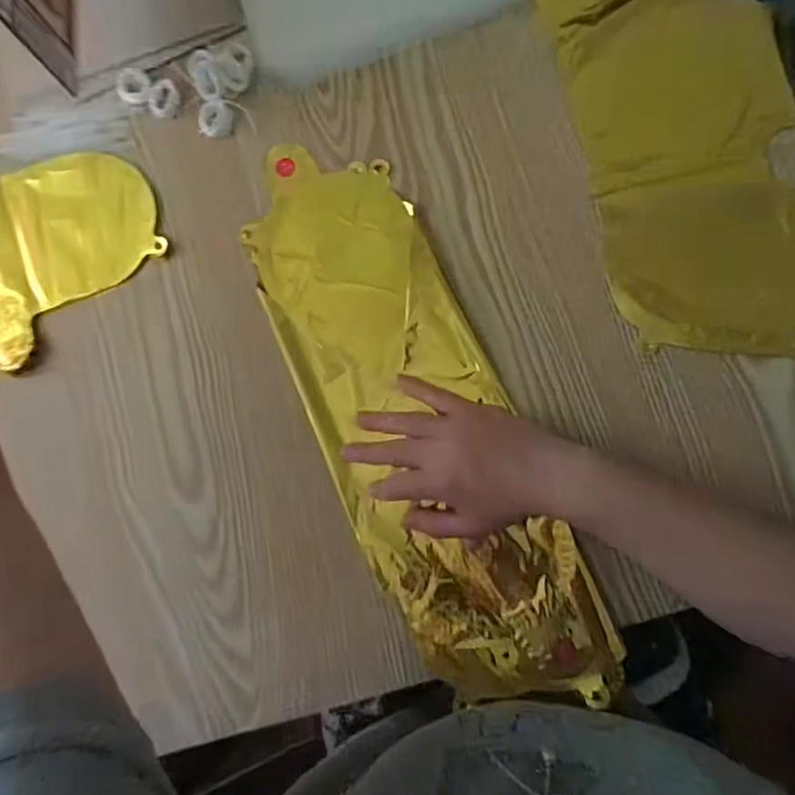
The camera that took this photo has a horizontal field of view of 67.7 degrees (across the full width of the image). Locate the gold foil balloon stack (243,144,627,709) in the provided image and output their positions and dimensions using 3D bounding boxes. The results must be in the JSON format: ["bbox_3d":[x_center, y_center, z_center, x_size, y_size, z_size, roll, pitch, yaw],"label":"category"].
[{"bbox_3d":[0.010,0.013,0.422,0.135,0.012,0.419,-25,82,2],"label":"gold foil balloon stack"}]

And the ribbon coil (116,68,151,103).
[{"bbox_3d":[-0.206,-0.243,0.463,0.025,0.007,0.029,-42,83,0],"label":"ribbon coil"}]

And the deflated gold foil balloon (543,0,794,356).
[{"bbox_3d":[0.212,-0.208,0.419,0.166,0.020,0.383,-12,84,3],"label":"deflated gold foil balloon"}]

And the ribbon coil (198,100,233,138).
[{"bbox_3d":[-0.140,-0.214,0.457,0.026,0.005,0.027,0,85,5],"label":"ribbon coil"}]

